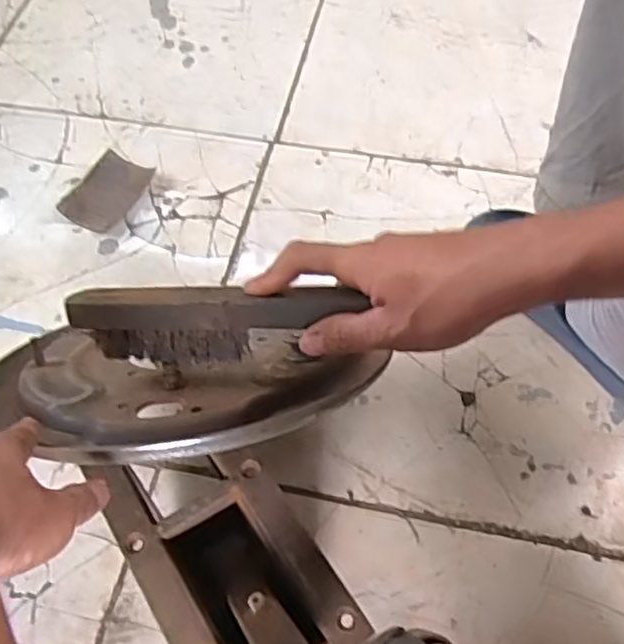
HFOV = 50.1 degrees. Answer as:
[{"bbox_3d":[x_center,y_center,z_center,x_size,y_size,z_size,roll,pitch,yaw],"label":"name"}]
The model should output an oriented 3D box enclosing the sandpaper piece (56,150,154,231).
[{"bbox_3d":[-0.226,-0.144,0.738,0.066,0.008,0.104,22,62,11],"label":"sandpaper piece"}]

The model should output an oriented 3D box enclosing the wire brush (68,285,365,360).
[{"bbox_3d":[-0.058,-0.001,0.404,0.182,0.050,0.033,-3,59,18],"label":"wire brush"}]

